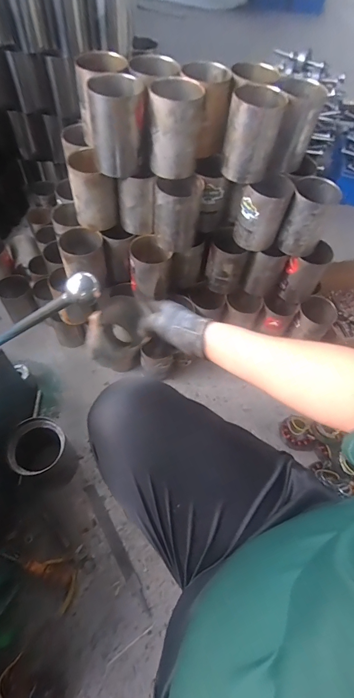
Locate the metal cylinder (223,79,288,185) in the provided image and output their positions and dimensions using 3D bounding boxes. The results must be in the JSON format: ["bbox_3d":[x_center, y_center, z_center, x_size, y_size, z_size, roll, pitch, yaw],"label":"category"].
[{"bbox_3d":[0.139,-0.393,0.627,0.086,0.132,0.091,19,59,7],"label":"metal cylinder"}]

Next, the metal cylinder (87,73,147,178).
[{"bbox_3d":[-0.107,-0.399,0.616,0.091,0.131,0.076,-9,59,-10],"label":"metal cylinder"}]

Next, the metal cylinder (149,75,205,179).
[{"bbox_3d":[-0.003,-0.396,0.618,0.090,0.127,0.088,6,58,-1],"label":"metal cylinder"}]

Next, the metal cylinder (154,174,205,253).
[{"bbox_3d":[0.001,-0.276,0.702,0.089,0.127,0.077,6,58,-1],"label":"metal cylinder"}]

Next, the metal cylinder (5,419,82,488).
[{"bbox_3d":[-0.302,0.239,0.774,0.125,0.138,0.119,23,59,9],"label":"metal cylinder"}]

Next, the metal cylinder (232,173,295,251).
[{"bbox_3d":[0.177,-0.288,0.722,0.094,0.124,0.091,15,58,4],"label":"metal cylinder"}]

